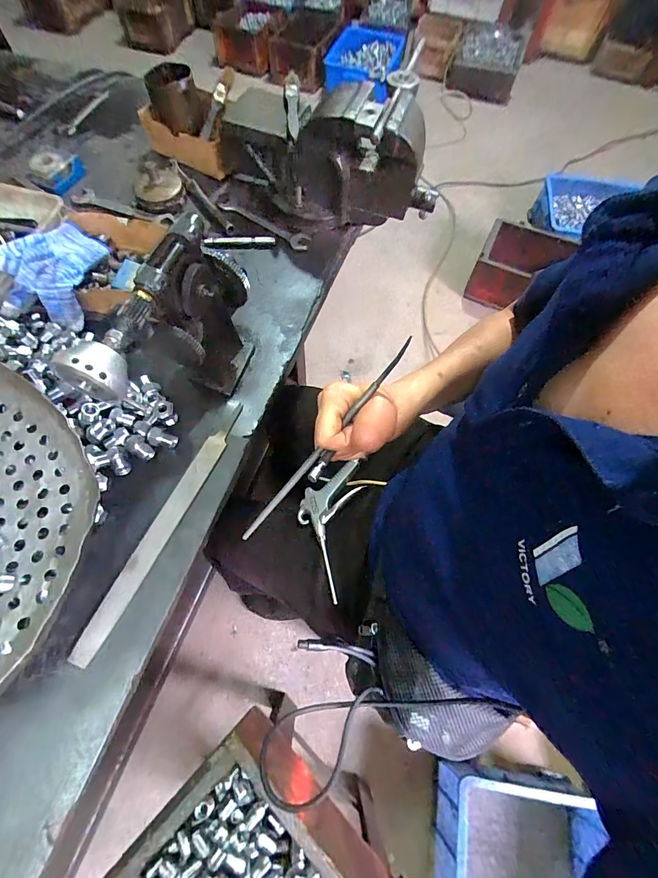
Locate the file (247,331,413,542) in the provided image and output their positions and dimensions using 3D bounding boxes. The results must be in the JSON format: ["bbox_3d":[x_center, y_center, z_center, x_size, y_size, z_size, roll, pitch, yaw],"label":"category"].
[{"bbox_3d":[-0.010,0.011,0.322,0.008,0.006,0.235,46,110,17],"label":"file"}]

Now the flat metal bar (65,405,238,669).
[{"bbox_3d":[-0.173,0.084,0.404,0.023,0.009,0.293,23,67,8],"label":"flat metal bar"}]

